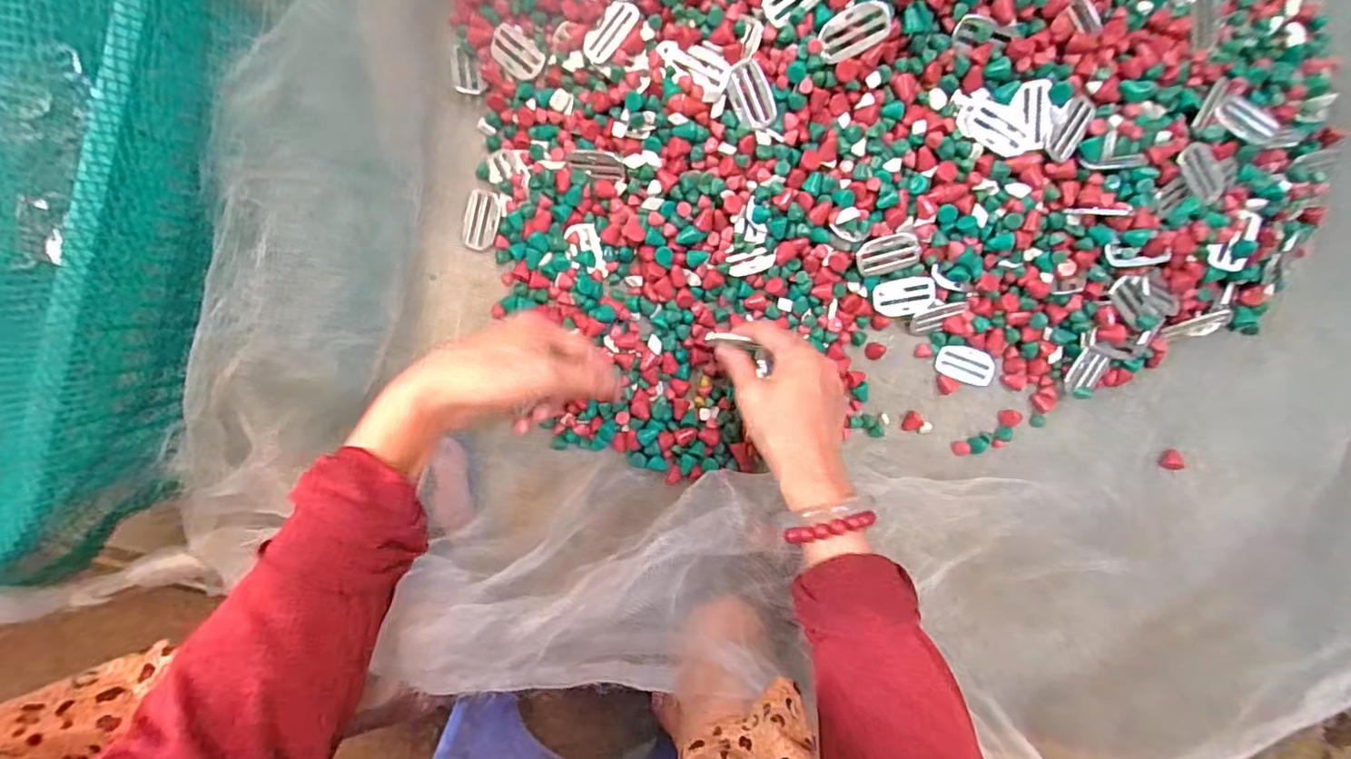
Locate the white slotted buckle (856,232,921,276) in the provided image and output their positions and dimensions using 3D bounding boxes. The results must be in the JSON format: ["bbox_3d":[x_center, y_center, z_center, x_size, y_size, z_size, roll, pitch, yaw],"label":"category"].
[{"bbox_3d":[0.162,-0.095,0.447,0.045,0.011,0.028,-20,120,13],"label":"white slotted buckle"}]

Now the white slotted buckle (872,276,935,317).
[{"bbox_3d":[0.180,-0.065,0.461,0.046,0.011,0.029,-6,95,2],"label":"white slotted buckle"}]

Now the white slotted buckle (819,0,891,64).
[{"bbox_3d":[0.122,-0.238,0.400,0.048,0.004,0.026,-22,110,19],"label":"white slotted buckle"}]

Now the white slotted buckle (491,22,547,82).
[{"bbox_3d":[-0.121,-0.250,0.450,0.047,0.011,0.028,40,95,-2],"label":"white slotted buckle"}]

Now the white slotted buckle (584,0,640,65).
[{"bbox_3d":[-0.047,-0.251,0.424,0.022,0.004,0.046,45,107,-2],"label":"white slotted buckle"}]

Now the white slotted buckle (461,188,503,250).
[{"bbox_3d":[-0.153,-0.127,0.466,0.029,0.008,0.045,16,95,0],"label":"white slotted buckle"}]

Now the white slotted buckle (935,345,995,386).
[{"bbox_3d":[0.236,-0.012,0.477,0.047,0.006,0.028,13,95,0],"label":"white slotted buckle"}]

